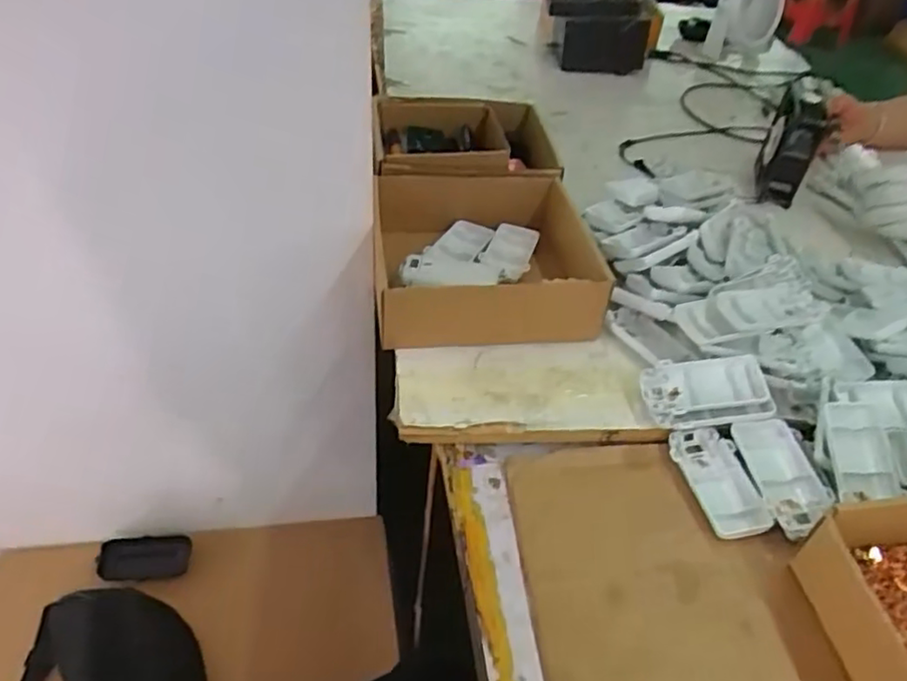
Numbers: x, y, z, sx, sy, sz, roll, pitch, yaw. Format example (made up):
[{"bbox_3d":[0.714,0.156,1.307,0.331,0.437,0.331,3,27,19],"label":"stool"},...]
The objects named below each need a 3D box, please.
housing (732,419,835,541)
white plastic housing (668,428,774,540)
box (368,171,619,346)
[{"bbox_3d":[0.252,0.101,0.503,0.049,0.016,0.093,-10,50,7],"label":"housing"},{"bbox_3d":[0.204,0.108,0.513,0.048,0.015,0.090,-4,43,-10],"label":"white plastic housing"},{"bbox_3d":[0.025,-0.078,0.645,0.200,0.074,0.184,-3,43,-8],"label":"box"}]

